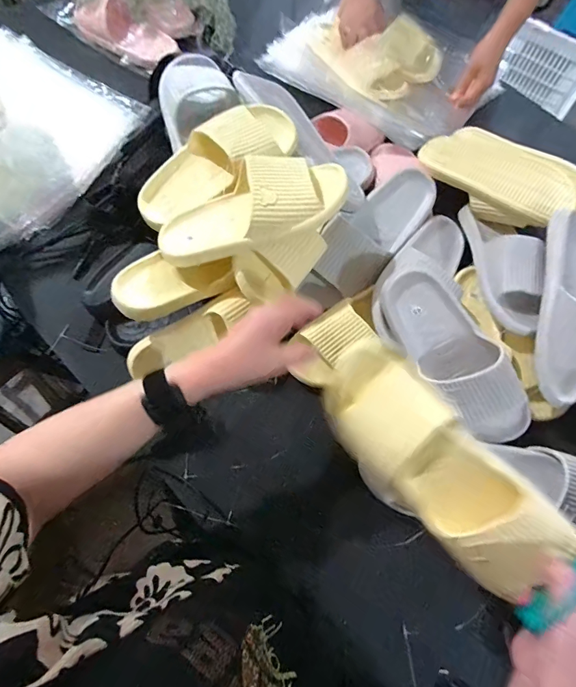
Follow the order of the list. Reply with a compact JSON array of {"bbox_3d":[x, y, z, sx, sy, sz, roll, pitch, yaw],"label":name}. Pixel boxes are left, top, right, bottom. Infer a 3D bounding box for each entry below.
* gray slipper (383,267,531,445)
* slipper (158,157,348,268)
[{"bbox_3d":[0.215,0.020,0.514,0.092,0.074,0.256,-32,74,-12],"label":"gray slipper"},{"bbox_3d":[-0.051,-0.168,0.489,0.247,0.066,0.107,-17,71,11],"label":"slipper"}]

